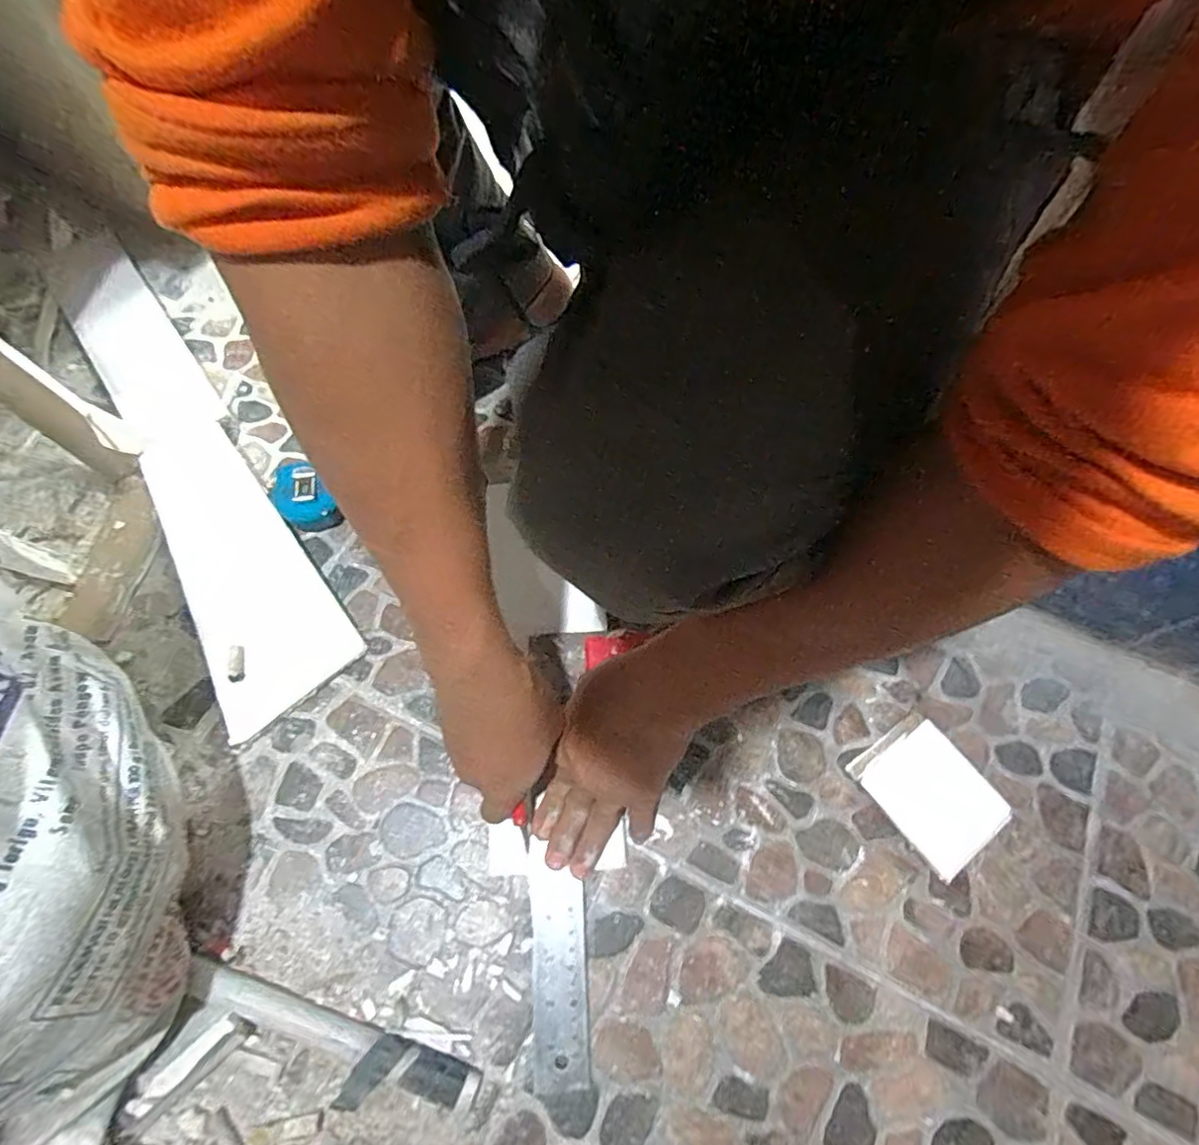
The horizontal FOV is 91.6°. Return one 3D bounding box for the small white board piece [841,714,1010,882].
[{"bbox_3d":[0.258,0.172,0.456,0.082,0.020,0.097,-33,72,-16],"label":"small white board piece"}]

